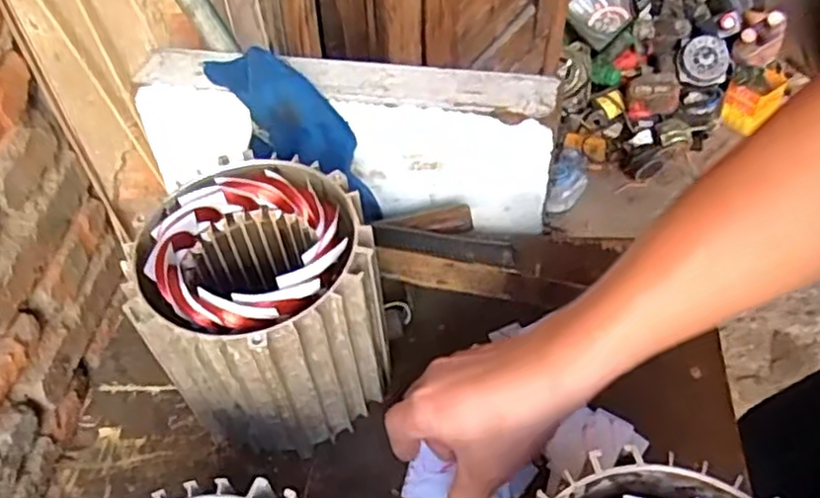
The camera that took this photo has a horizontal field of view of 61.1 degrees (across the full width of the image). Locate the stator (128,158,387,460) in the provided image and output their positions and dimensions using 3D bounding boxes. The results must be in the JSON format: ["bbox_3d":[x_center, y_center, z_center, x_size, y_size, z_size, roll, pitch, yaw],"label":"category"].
[{"bbox_3d":[-0.094,0.048,0.472,0.137,0.159,0.134,-14,51,-10],"label":"stator"}]

